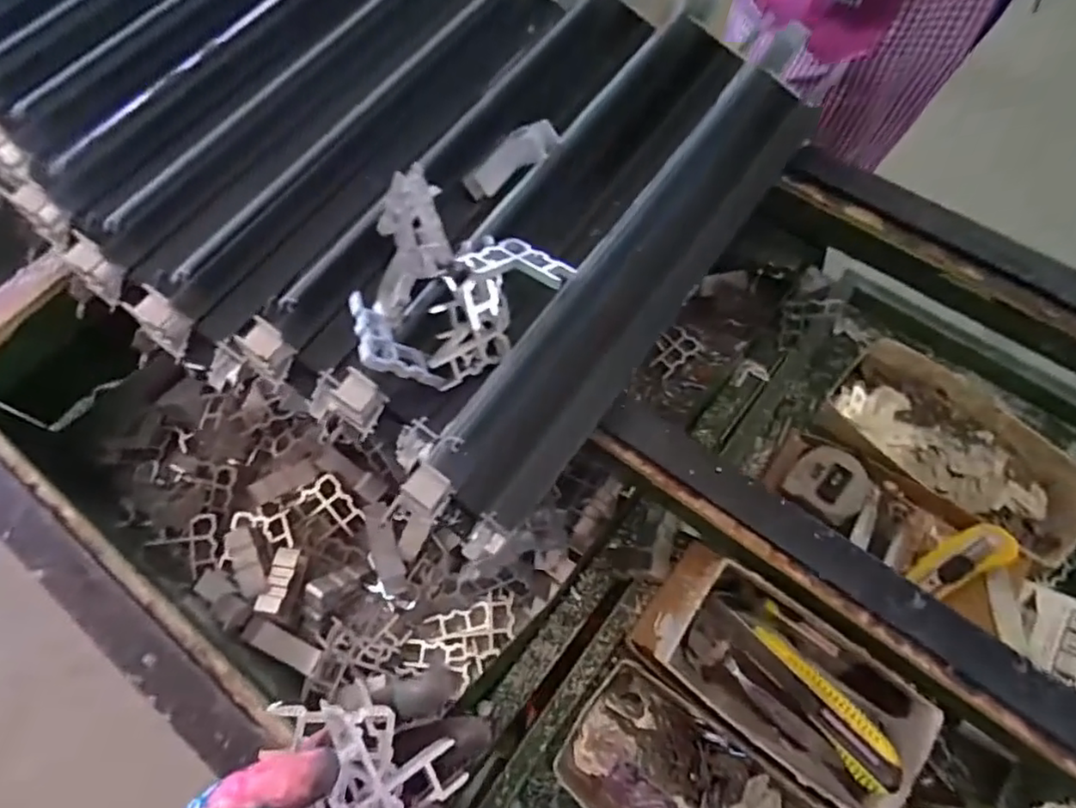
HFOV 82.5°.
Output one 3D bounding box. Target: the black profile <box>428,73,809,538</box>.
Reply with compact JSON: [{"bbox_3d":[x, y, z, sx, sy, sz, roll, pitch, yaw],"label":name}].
[{"bbox_3d":[0.090,-0.109,0.480,0.075,0.039,0.467,33,71,15],"label":"black profile"}]

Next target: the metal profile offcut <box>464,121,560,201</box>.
[{"bbox_3d":[-0.022,-0.202,0.509,0.084,0.019,0.028,-33,68,12],"label":"metal profile offcut"}]

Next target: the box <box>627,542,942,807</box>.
[{"bbox_3d":[0.185,0.210,0.474,0.211,0.093,0.109,34,72,15],"label":"box"}]

